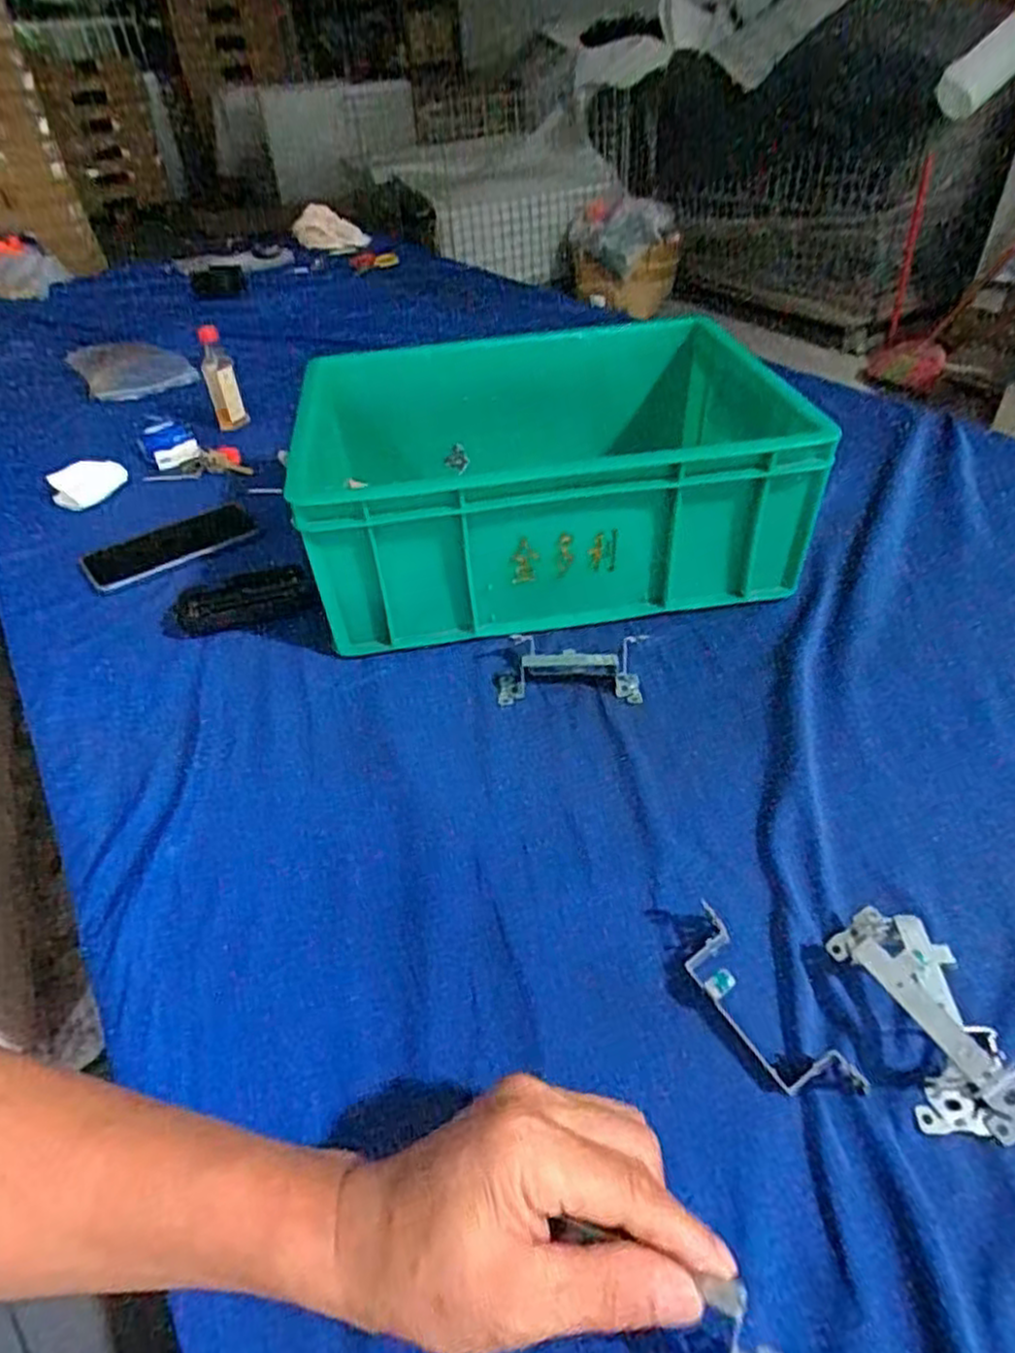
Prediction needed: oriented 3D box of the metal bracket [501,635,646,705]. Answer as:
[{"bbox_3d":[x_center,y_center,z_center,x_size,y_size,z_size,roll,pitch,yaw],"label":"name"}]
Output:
[{"bbox_3d":[0.048,-0.006,0.547,0.110,0.028,0.051,-4,41,1],"label":"metal bracket"}]

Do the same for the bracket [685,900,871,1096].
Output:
[{"bbox_3d":[0.122,0.160,0.353,0.034,0.021,0.104,-26,45,-22],"label":"bracket"}]

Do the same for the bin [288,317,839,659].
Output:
[{"bbox_3d":[0.039,-0.193,0.670,0.403,0.144,0.306,-8,41,-4],"label":"bin"}]

